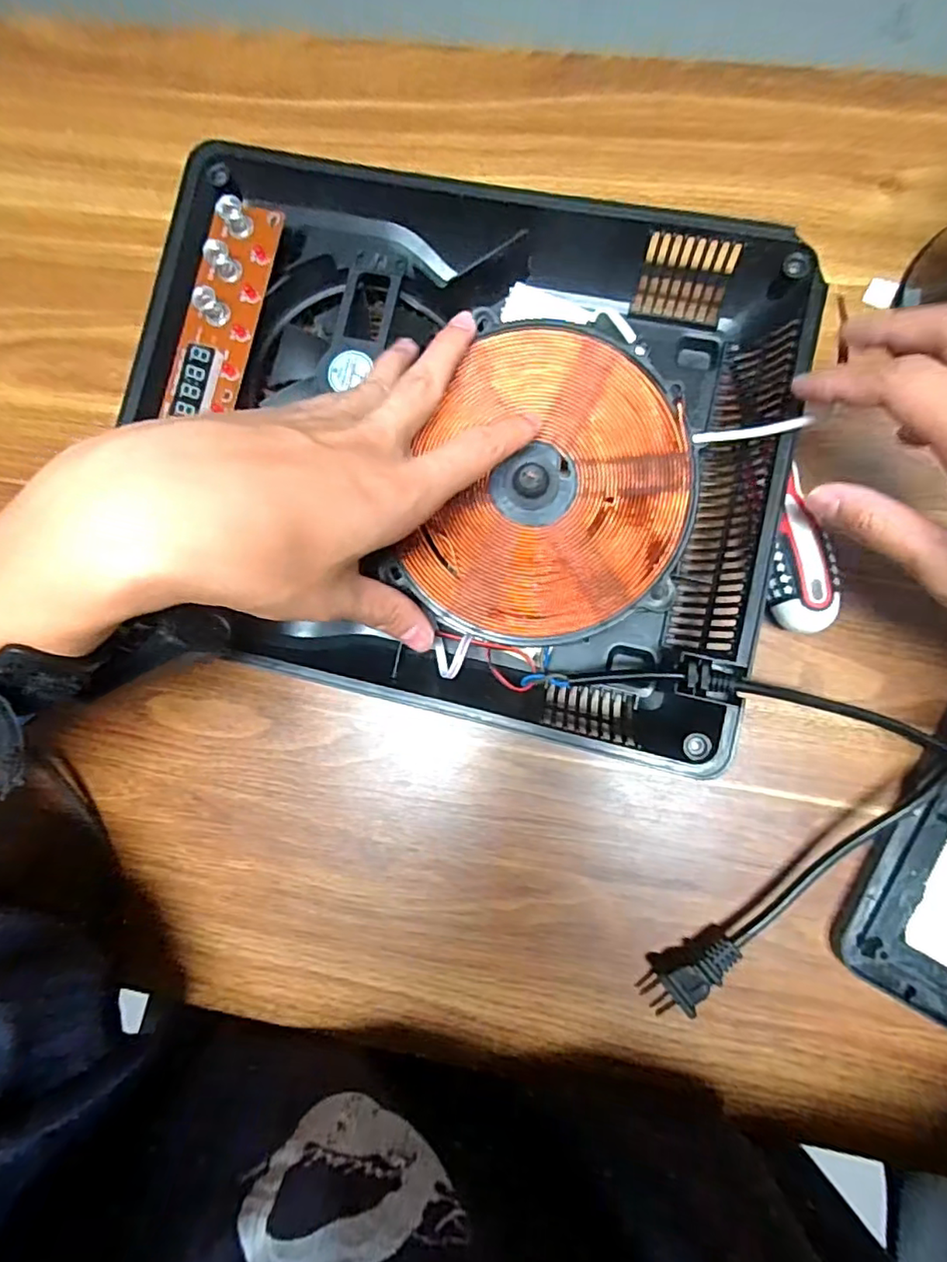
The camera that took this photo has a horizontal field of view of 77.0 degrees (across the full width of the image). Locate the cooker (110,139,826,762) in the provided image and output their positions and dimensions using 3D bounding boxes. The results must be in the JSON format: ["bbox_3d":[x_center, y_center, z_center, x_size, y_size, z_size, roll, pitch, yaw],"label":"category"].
[{"bbox_3d":[-0.010,-0.108,0.322,0.332,0.048,0.295,12,86,6],"label":"cooker"}]

